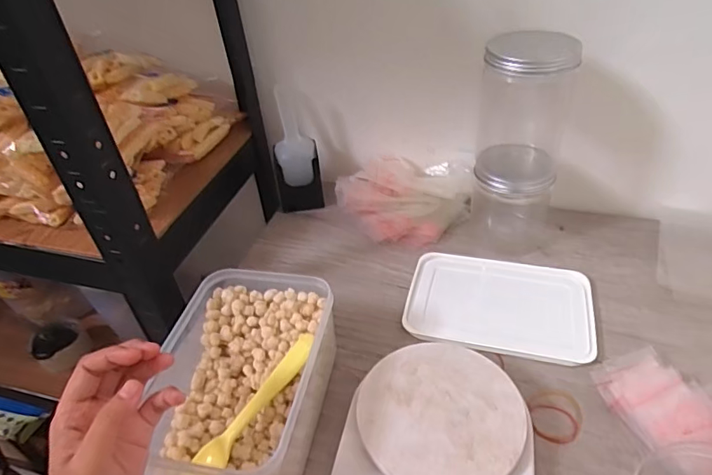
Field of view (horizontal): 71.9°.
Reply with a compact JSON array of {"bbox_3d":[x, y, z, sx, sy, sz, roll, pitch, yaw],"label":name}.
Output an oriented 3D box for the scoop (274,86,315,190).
[{"bbox_3d":[-0.085,-0.138,0.665,0.051,0.134,0.021,-9,6,-2],"label":"scoop"}]

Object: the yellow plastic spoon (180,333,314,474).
[{"bbox_3d":[-0.088,0.147,0.410,0.029,0.013,0.156,28,67,34],"label":"yellow plastic spoon"}]

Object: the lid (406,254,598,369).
[{"bbox_3d":[0.153,0.070,0.531,0.188,0.010,0.133,6,42,15],"label":"lid"}]

